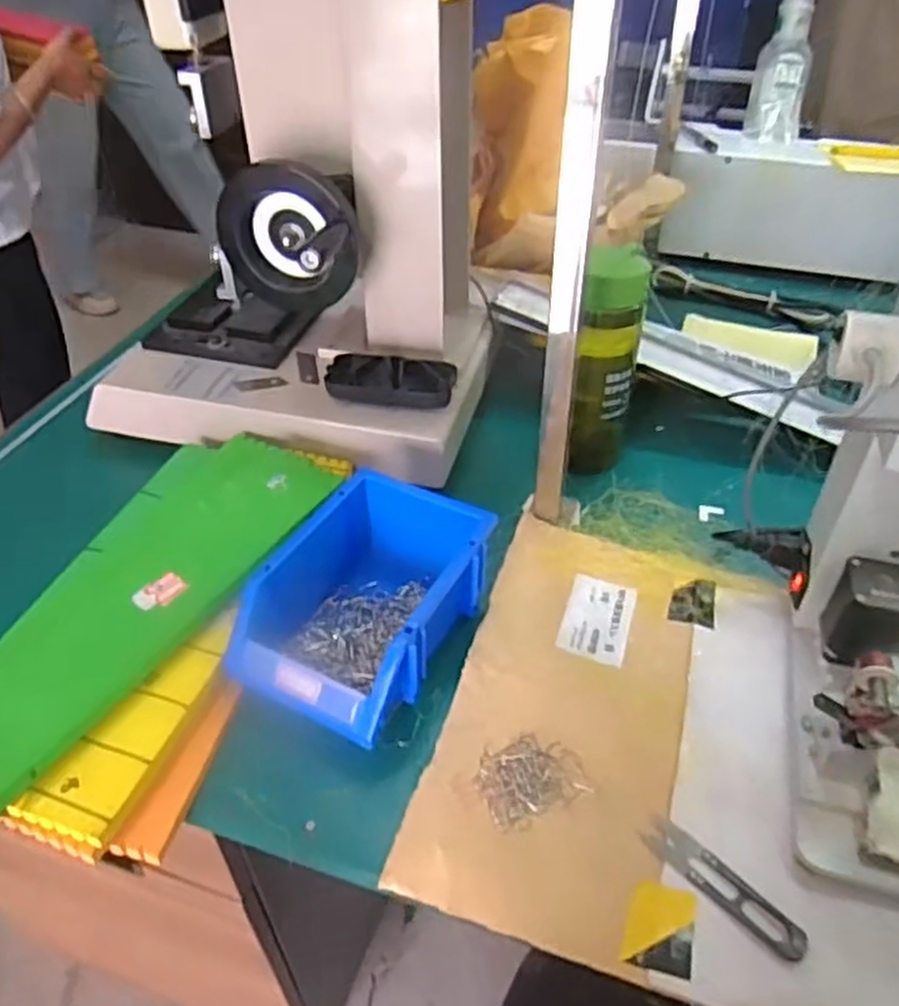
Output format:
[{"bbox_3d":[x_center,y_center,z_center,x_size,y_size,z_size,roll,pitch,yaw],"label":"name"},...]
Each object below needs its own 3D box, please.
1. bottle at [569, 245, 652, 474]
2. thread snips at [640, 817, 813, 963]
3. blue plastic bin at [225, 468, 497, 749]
[{"bbox_3d":[0.130,-0.114,0.649,0.049,0.178,0.054,10,43,10],"label":"bottle"},{"bbox_3d":[0.155,0.215,0.441,0.022,0.006,0.098,-32,51,-31],"label":"thread snips"},{"bbox_3d":[-0.059,0.072,0.556,0.124,0.077,0.179,20,45,20],"label":"blue plastic bin"}]

